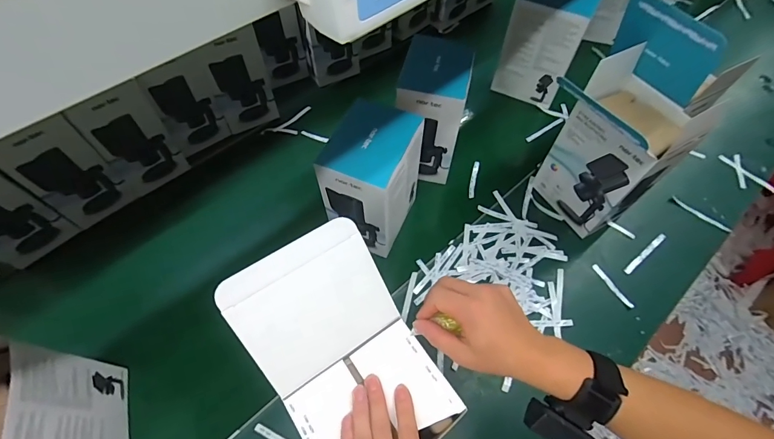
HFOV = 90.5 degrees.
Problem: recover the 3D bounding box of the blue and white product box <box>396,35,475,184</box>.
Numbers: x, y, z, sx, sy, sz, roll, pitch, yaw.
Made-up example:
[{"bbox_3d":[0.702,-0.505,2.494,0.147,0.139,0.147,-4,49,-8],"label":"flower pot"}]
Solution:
[{"bbox_3d":[0.088,-0.205,0.749,0.117,0.220,0.153,12,60,7],"label":"blue and white product box"}]

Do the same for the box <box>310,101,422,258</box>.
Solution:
[{"bbox_3d":[-0.024,-0.058,0.666,0.116,0.227,0.142,22,64,11],"label":"box"}]

